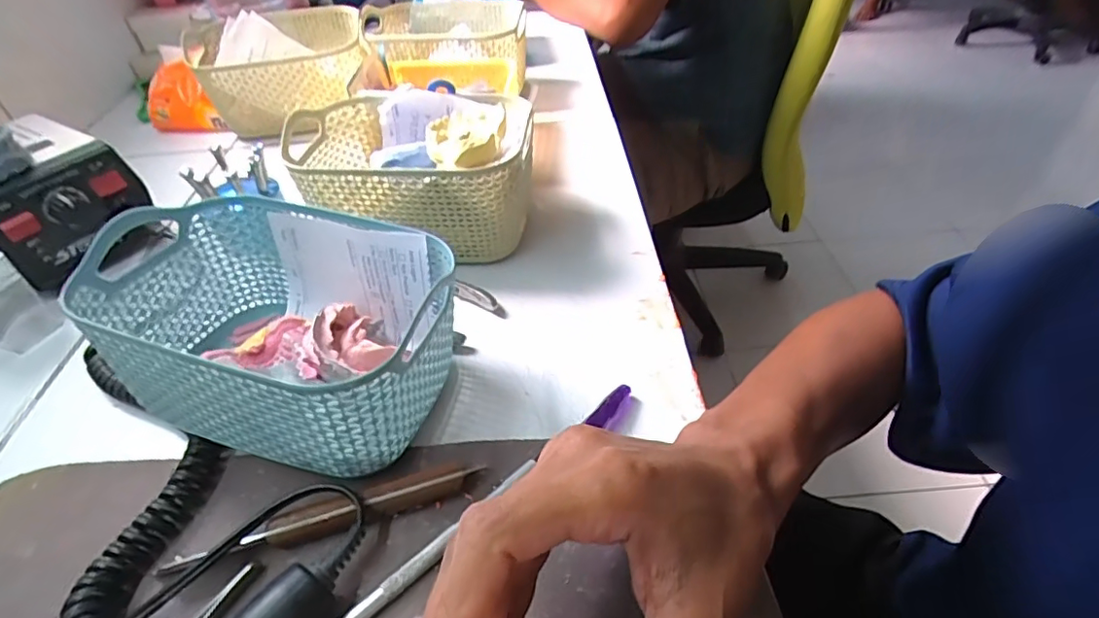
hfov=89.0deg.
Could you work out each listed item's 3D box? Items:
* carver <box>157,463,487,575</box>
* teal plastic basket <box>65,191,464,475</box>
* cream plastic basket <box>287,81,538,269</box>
[{"bbox_3d":[-0.103,0.098,0.261,0.143,0.016,0.014,-13,44,-11],"label":"carver"},{"bbox_3d":[-0.134,0.014,0.301,0.163,0.088,0.112,10,44,14],"label":"teal plastic basket"},{"bbox_3d":[-0.099,-0.098,0.425,0.169,0.089,0.120,0,43,3],"label":"cream plastic basket"}]

